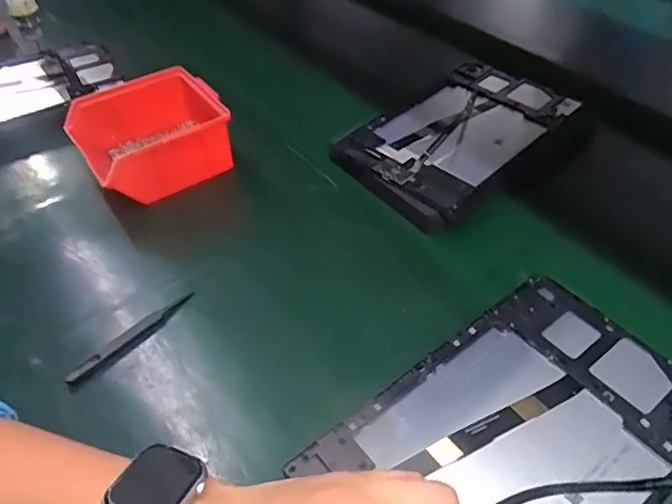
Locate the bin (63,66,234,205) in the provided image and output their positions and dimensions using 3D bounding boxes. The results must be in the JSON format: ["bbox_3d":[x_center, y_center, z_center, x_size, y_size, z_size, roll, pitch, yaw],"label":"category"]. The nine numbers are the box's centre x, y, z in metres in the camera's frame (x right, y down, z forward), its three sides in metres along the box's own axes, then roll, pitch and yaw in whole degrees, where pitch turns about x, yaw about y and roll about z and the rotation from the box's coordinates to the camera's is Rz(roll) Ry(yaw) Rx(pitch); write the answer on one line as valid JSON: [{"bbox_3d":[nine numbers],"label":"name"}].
[{"bbox_3d":[-0.182,-0.116,0.565,0.137,0.064,0.123,-28,51,-21],"label":"bin"}]

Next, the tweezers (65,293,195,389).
[{"bbox_3d":[-0.154,0.063,0.430,0.012,0.012,0.109,29,54,27],"label":"tweezers"}]

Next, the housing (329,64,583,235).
[{"bbox_3d":[0.131,-0.127,0.593,0.255,0.032,0.145,-37,54,-27],"label":"housing"}]

